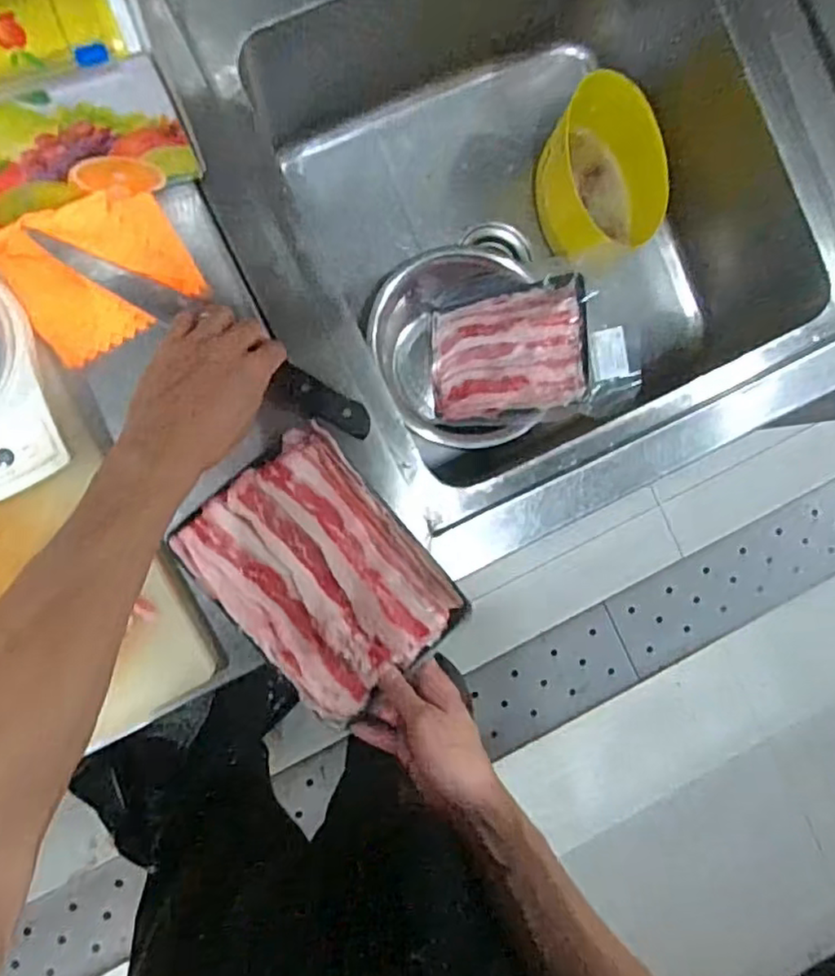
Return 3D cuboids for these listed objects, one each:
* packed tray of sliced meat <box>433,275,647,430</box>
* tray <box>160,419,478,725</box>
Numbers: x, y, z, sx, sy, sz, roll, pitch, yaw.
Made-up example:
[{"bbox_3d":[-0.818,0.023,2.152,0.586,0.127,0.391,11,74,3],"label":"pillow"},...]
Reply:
[{"bbox_3d":[0.134,-0.173,0.829,0.274,0.024,0.171,0,87,36],"label":"packed tray of sliced meat"},{"bbox_3d":[-0.079,0.073,0.546,0.155,0.027,0.211,-42,89,-5],"label":"tray"}]

